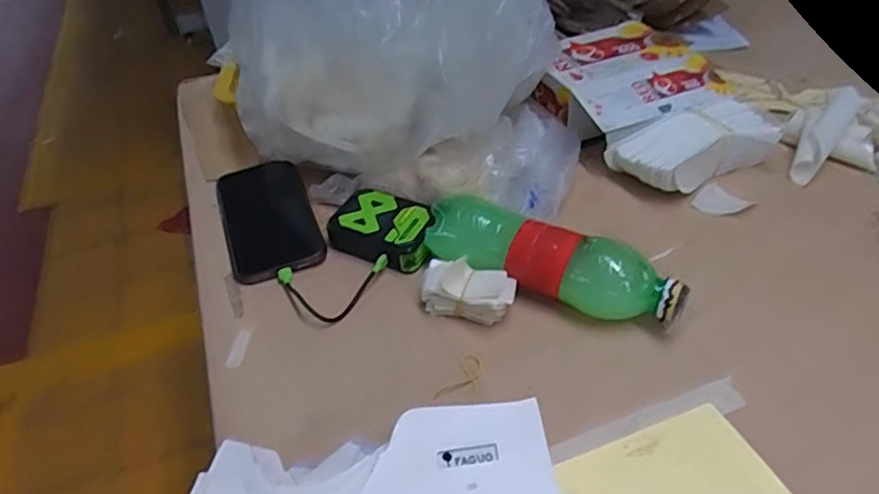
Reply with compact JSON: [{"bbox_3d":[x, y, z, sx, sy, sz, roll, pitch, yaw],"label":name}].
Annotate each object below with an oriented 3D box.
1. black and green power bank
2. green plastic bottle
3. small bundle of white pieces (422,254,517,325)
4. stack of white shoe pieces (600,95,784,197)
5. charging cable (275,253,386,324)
[{"bbox_3d":[-0.049,-0.014,0.536,0.094,0.032,0.061,22,48,27],"label":"black and green power bank"},{"bbox_3d":[0.085,0.013,0.480,0.208,0.058,0.057,18,46,24],"label":"green plastic bottle"},{"bbox_3d":[0.022,0.035,0.472,0.070,0.041,0.038,3,42,9],"label":"small bundle of white pieces"},{"bbox_3d":[0.249,-0.098,0.594,0.167,0.055,0.069,-20,44,-17],"label":"stack of white shoe pieces"},{"bbox_3d":[-0.094,0.023,0.510,0.074,0.014,0.074,22,48,27],"label":"charging cable"}]

